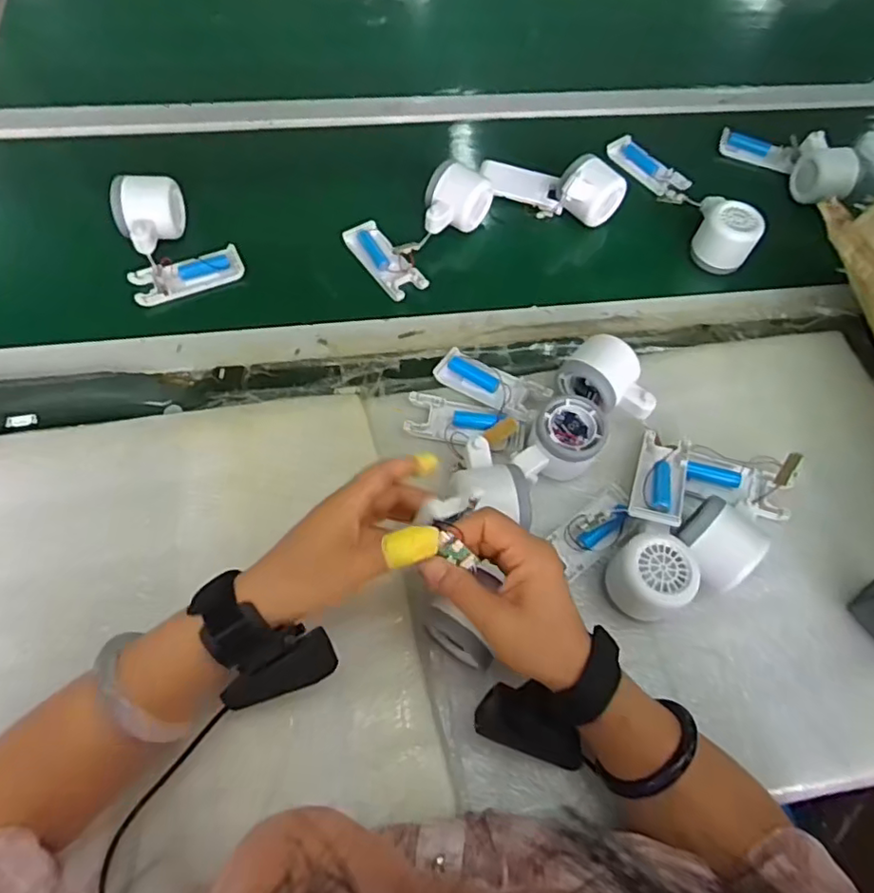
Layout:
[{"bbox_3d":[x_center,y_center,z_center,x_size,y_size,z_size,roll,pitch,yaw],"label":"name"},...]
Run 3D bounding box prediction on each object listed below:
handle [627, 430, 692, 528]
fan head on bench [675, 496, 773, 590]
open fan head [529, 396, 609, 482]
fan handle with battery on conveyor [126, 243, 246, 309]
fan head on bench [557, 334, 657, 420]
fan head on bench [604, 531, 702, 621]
[{"bbox_3d":[0.187,0.026,0.493,0.038,0.016,0.100,22,50,8],"label":"handle"},{"bbox_3d":[0.222,0.076,0.469,0.057,0.050,0.068,39,68,15],"label":"fan head on bench"},{"bbox_3d":[0.111,-0.008,0.508,0.057,0.049,0.063,16,64,5],"label":"open fan head"},{"bbox_3d":[-0.246,-0.170,0.586,0.105,0.015,0.035,-25,67,-15],"label":"fan handle with battery on conveyor"},{"bbox_3d":[0.157,-0.057,0.537,0.085,0.048,0.061,34,66,13],"label":"fan head on bench"},{"bbox_3d":[0.166,0.100,0.458,0.060,0.045,0.057,1,63,-3],"label":"fan head on bench"}]

